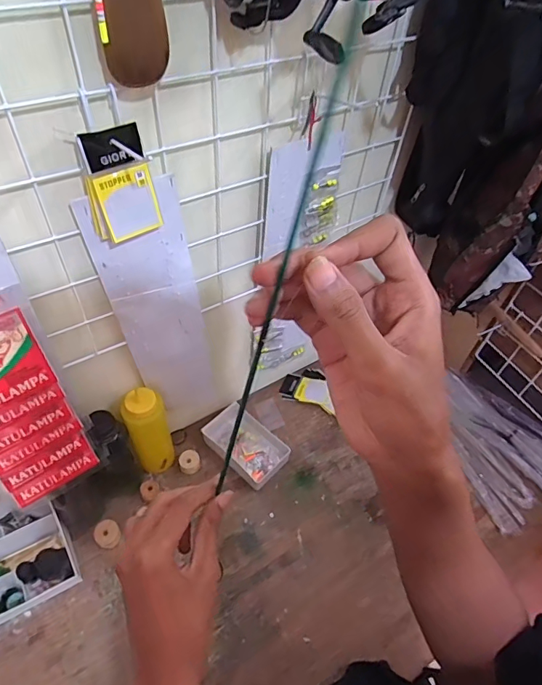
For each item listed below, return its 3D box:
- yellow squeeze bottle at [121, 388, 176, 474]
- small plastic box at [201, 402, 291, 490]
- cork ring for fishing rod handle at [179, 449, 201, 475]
[{"bbox_3d":[-0.188,0.143,0.705,0.061,0.181,0.053,-15,53,-17],"label":"yellow squeeze bottle"},{"bbox_3d":[-0.041,0.175,0.790,0.136,0.037,0.095,38,57,24],"label":"small plastic box"},{"bbox_3d":[-0.137,0.202,0.767,0.034,0.018,0.036,2,50,-3],"label":"cork ring for fishing rod handle"}]

